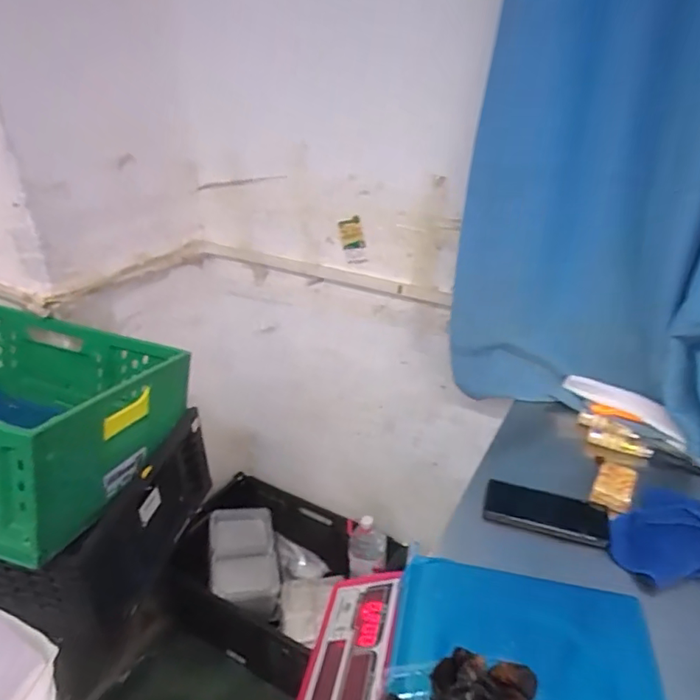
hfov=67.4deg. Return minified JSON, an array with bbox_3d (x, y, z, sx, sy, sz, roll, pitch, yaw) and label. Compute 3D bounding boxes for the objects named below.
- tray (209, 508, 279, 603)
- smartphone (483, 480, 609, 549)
[{"bbox_3d":[-0.298,0.564,1.466,0.176,0.066,0.296,-7,28,-12],"label":"tray"},{"bbox_3d":[0.273,0.227,0.734,0.158,0.015,0.080,9,29,18],"label":"smartphone"}]

